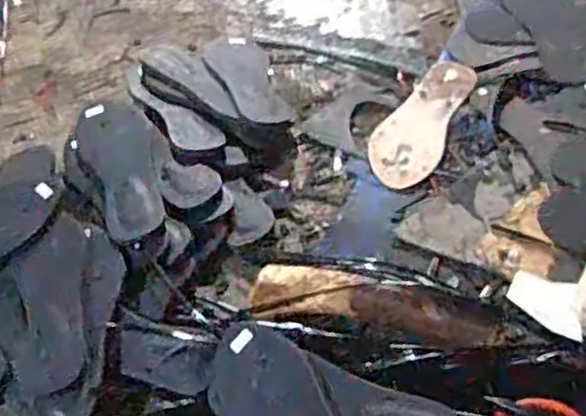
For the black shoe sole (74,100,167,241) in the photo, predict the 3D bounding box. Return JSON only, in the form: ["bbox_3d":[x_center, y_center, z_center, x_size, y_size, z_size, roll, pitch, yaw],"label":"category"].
[{"bbox_3d":[-0.208,-0.053,0.912,0.088,0.022,0.216,-22,55,-10],"label":"black shoe sole"}]

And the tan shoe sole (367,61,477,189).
[{"bbox_3d":[0.173,-0.120,0.978,0.093,0.008,0.234,22,60,19],"label":"tan shoe sole"}]

